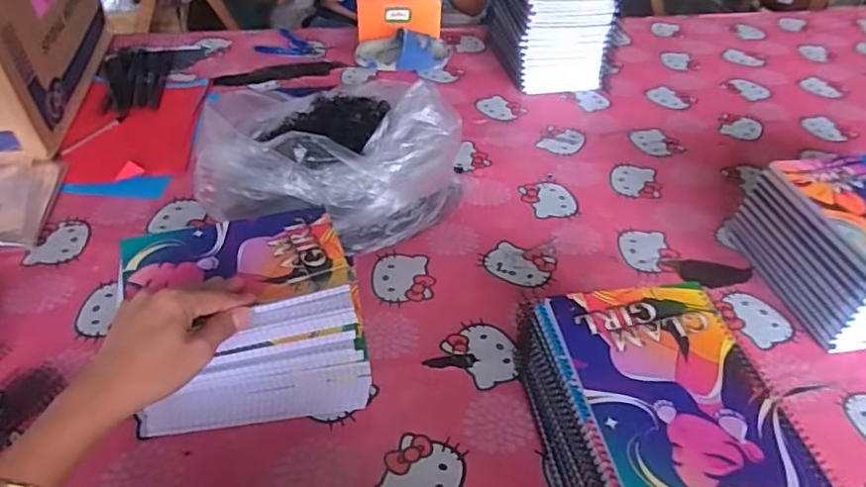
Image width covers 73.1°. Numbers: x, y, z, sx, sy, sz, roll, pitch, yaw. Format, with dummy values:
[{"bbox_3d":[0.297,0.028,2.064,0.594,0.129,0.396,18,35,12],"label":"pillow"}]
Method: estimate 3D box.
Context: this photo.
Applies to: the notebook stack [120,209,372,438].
[{"bbox_3d":[-0.178,0.069,0.565,0.199,0.120,0.170,-8,43,-13],"label":"notebook stack"}]

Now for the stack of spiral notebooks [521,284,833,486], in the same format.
[{"bbox_3d":[0.182,0.155,0.489,0.157,0.123,0.209,-4,43,-9],"label":"stack of spiral notebooks"}]

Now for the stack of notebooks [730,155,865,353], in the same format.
[{"bbox_3d":[0.484,0.007,0.670,0.155,0.117,0.199,-4,42,-9],"label":"stack of notebooks"}]

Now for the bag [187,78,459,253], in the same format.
[{"bbox_3d":[-0.113,-0.113,0.733,0.289,0.155,0.249,8,42,5],"label":"bag"}]

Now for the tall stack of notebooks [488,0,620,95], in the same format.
[{"bbox_3d":[0.210,-0.414,1.048,0.169,0.215,0.209,-6,43,-11],"label":"tall stack of notebooks"}]

